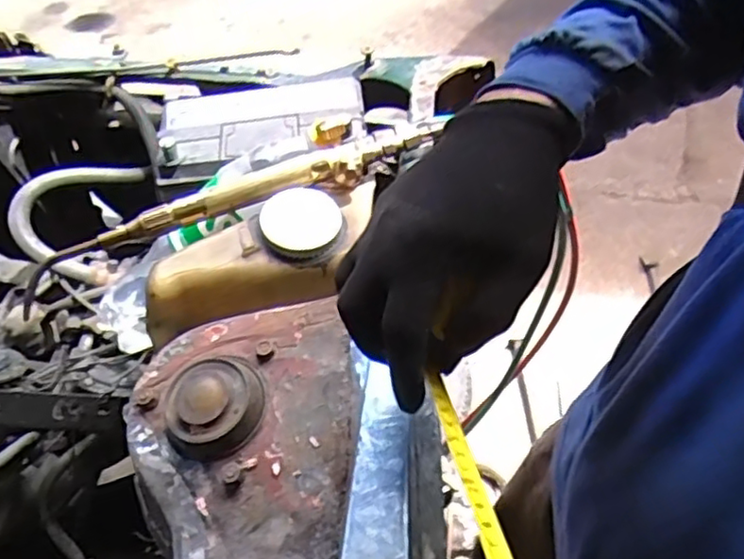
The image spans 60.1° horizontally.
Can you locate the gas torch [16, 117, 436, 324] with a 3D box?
[{"bbox_3d":[-0.123,-0.068,0.592,0.396,0.035,0.060,-23,53,-14],"label":"gas torch"}]

